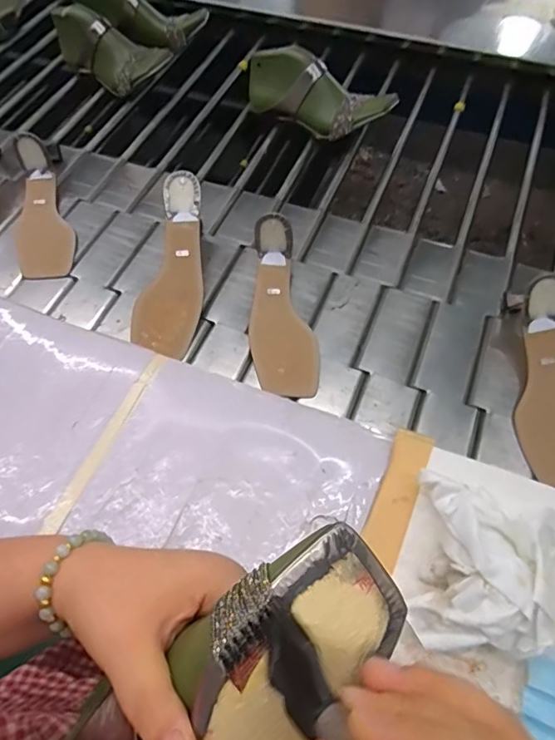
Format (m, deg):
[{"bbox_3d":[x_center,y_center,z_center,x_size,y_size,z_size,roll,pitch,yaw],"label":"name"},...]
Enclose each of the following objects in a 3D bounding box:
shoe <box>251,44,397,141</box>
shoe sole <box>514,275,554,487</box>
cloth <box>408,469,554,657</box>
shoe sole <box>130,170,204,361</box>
[{"bbox_3d":[0.059,-0.405,0.727,0.224,0.090,0.076,21,63,13],"label":"shoe"},{"bbox_3d":[0.284,0.011,0.504,0.070,0.046,0.211,0,78,1],"label":"shoe sole"},{"bbox_3d":[0.160,0.148,0.362,0.107,0.053,0.121,13,61,5],"label":"cloth"},{"bbox_3d":[-0.123,-0.126,0.577,0.072,0.021,0.219,5,81,4],"label":"shoe sole"}]

